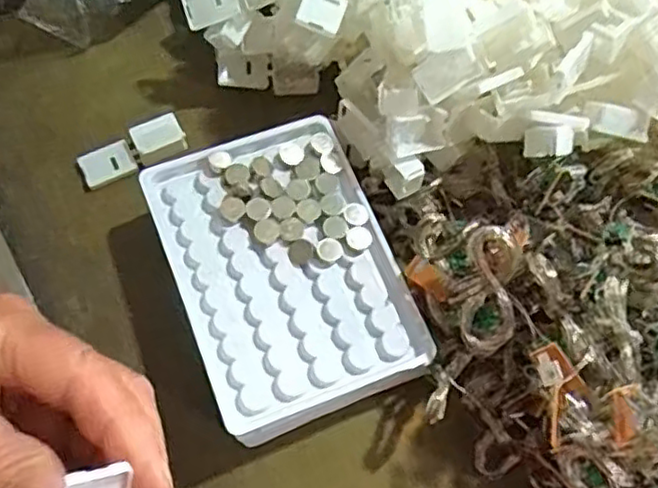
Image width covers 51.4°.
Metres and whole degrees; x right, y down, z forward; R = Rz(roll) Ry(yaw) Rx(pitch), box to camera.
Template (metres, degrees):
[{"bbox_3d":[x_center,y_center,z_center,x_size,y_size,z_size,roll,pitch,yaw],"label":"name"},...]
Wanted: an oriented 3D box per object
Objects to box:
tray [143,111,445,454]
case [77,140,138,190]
[{"bbox_3d":[-0.020,0.014,0.317,0.095,0.032,0.133,-21,71,-8],"label":"tray"},{"bbox_3d":[-0.115,-0.041,0.357,0.027,0.008,0.019,-23,72,-9],"label":"case"}]

